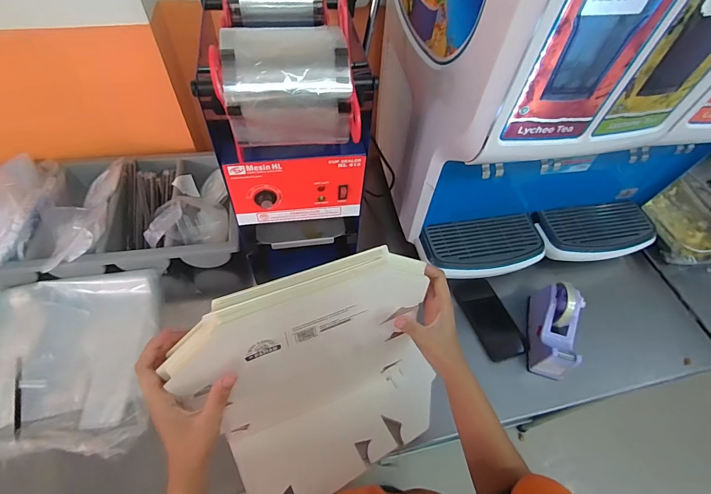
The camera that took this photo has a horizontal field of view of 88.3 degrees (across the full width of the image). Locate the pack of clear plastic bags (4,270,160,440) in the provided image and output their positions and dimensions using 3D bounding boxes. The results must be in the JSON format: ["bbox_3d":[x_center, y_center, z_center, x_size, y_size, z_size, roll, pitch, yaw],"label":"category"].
[{"bbox_3d":[-0.484,0.182,0.643,0.241,0.026,0.290,-7,56,-10],"label":"pack of clear plastic bags"}]

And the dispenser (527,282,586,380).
[{"bbox_3d":[0.375,0.151,0.685,0.067,0.102,0.158,12,54,4],"label":"dispenser"}]

